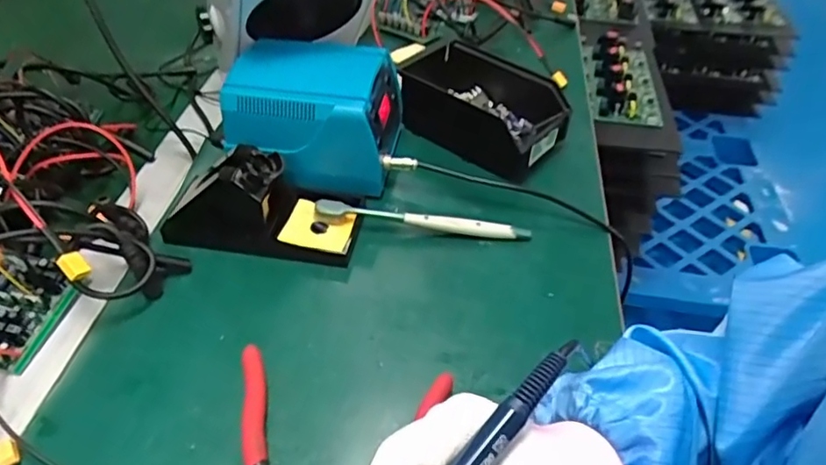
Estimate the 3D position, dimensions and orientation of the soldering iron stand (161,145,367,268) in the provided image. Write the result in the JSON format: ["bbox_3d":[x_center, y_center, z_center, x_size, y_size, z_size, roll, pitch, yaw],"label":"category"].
[{"bbox_3d":[-0.120,-0.037,0.498,0.151,0.069,0.087,7,45,6],"label":"soldering iron stand"}]

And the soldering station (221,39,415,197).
[{"bbox_3d":[-0.087,-0.111,0.561,0.156,0.087,0.124,4,44,2],"label":"soldering station"}]

